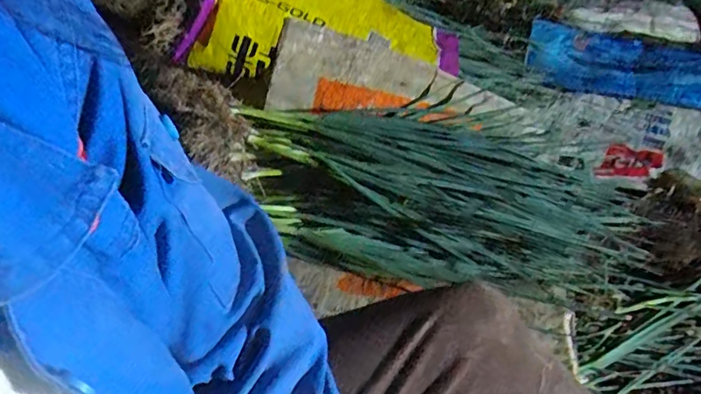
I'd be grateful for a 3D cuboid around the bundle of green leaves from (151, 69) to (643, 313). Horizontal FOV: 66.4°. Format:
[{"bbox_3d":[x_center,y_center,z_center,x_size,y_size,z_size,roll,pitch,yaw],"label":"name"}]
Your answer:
[{"bbox_3d":[0.160,-0.012,0.926,0.698,0.166,0.323,10,46,9],"label":"bundle of green leaves"}]

